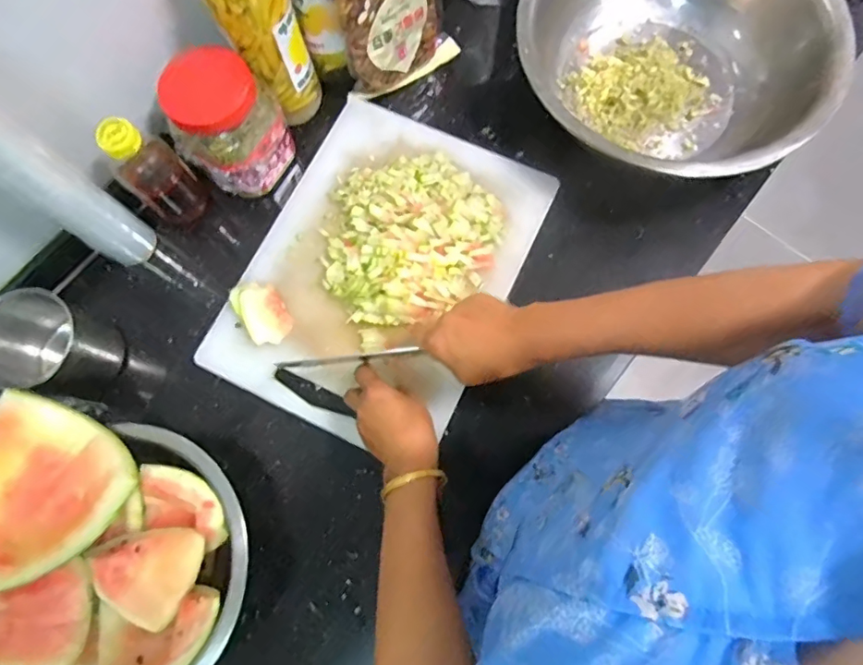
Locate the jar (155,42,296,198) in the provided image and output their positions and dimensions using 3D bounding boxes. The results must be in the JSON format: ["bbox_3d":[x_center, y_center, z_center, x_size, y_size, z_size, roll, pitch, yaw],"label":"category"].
[{"bbox_3d":[-0.229,-0.237,0.596,0.090,0.137,0.113,25,78,7],"label":"jar"}]

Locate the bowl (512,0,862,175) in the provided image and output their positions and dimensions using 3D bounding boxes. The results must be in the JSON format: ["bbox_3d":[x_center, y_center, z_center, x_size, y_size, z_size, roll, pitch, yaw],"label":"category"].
[{"bbox_3d":[0.286,-0.329,0.641,0.359,0.123,0.349,0,76,1],"label":"bowl"}]

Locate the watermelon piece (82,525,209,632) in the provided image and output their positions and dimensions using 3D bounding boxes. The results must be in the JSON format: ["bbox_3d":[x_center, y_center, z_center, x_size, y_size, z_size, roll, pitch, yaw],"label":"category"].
[{"bbox_3d":[-0.276,0.236,0.518,0.094,0.030,0.087,13,50,-16],"label":"watermelon piece"}]

